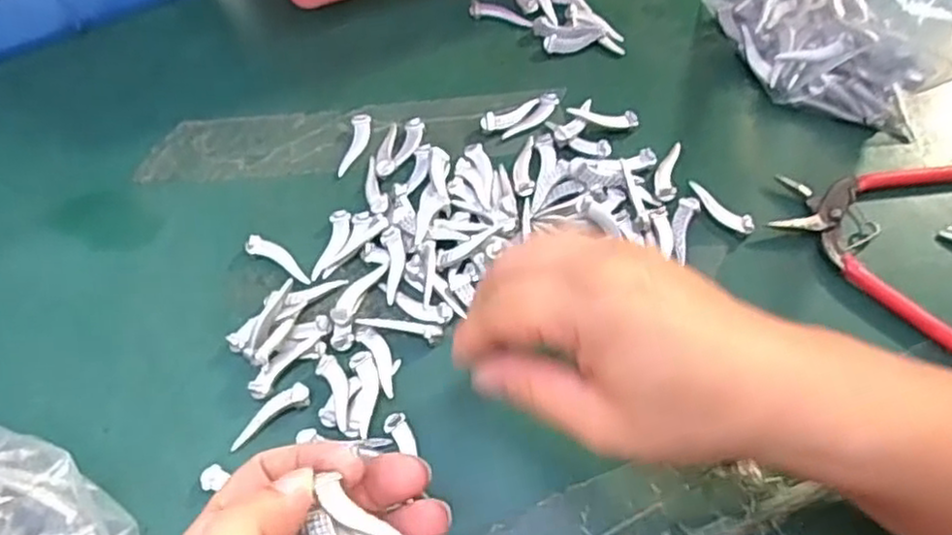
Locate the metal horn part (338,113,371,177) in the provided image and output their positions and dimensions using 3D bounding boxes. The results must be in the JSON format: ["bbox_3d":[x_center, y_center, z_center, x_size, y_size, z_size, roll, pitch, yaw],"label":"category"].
[{"bbox_3d":[-0.065,-0.066,0.375,0.011,0.006,0.038,7,61,6],"label":"metal horn part"}]

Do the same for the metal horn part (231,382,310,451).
[{"bbox_3d":[-0.090,0.063,0.301,0.039,0.004,0.011,-33,65,-16],"label":"metal horn part"}]

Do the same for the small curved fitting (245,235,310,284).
[{"bbox_3d":[-0.096,-0.005,0.341,0.038,0.005,0.010,26,64,16],"label":"small curved fitting"}]

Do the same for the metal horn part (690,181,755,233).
[{"bbox_3d":[0.121,-0.030,0.347,0.011,0.004,0.038,-41,67,-19],"label":"metal horn part"}]

